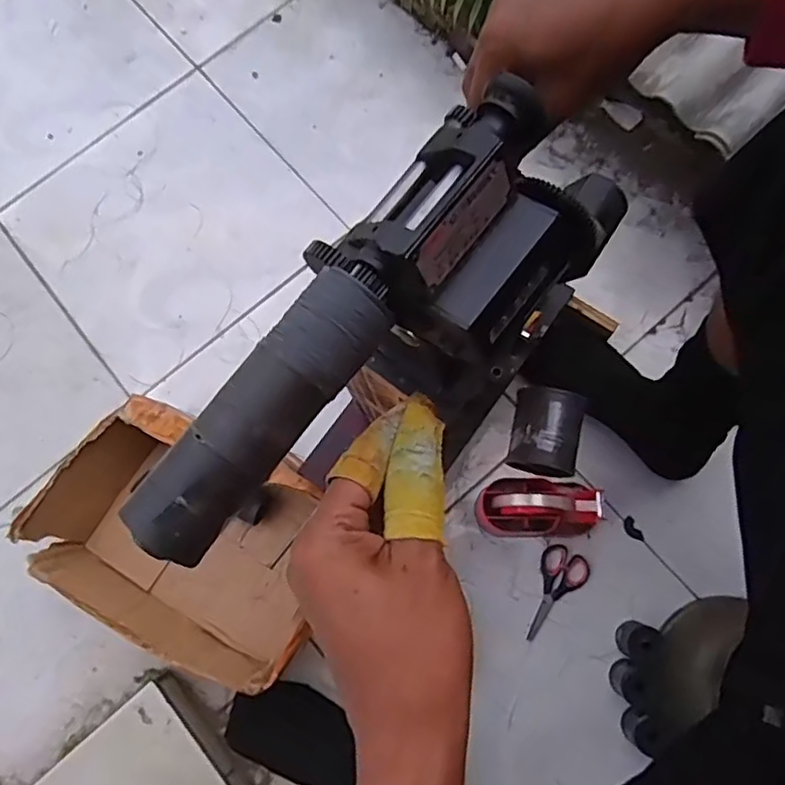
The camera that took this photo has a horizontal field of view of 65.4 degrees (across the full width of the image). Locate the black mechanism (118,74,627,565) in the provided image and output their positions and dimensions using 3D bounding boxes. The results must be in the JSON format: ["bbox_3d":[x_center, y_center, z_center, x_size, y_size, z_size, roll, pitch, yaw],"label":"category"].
[{"bbox_3d":[-0.005,-0.028,0.295,0.271,0.070,0.116,-41,80,-15],"label":"black mechanism"}]

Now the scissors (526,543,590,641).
[{"bbox_3d":[0.204,0.257,0.779,0.060,0.005,0.122,27,78,7],"label":"scissors"}]

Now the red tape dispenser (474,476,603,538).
[{"bbox_3d":[0.177,0.144,0.757,0.142,0.097,0.059,-3,76,0],"label":"red tape dispenser"}]

